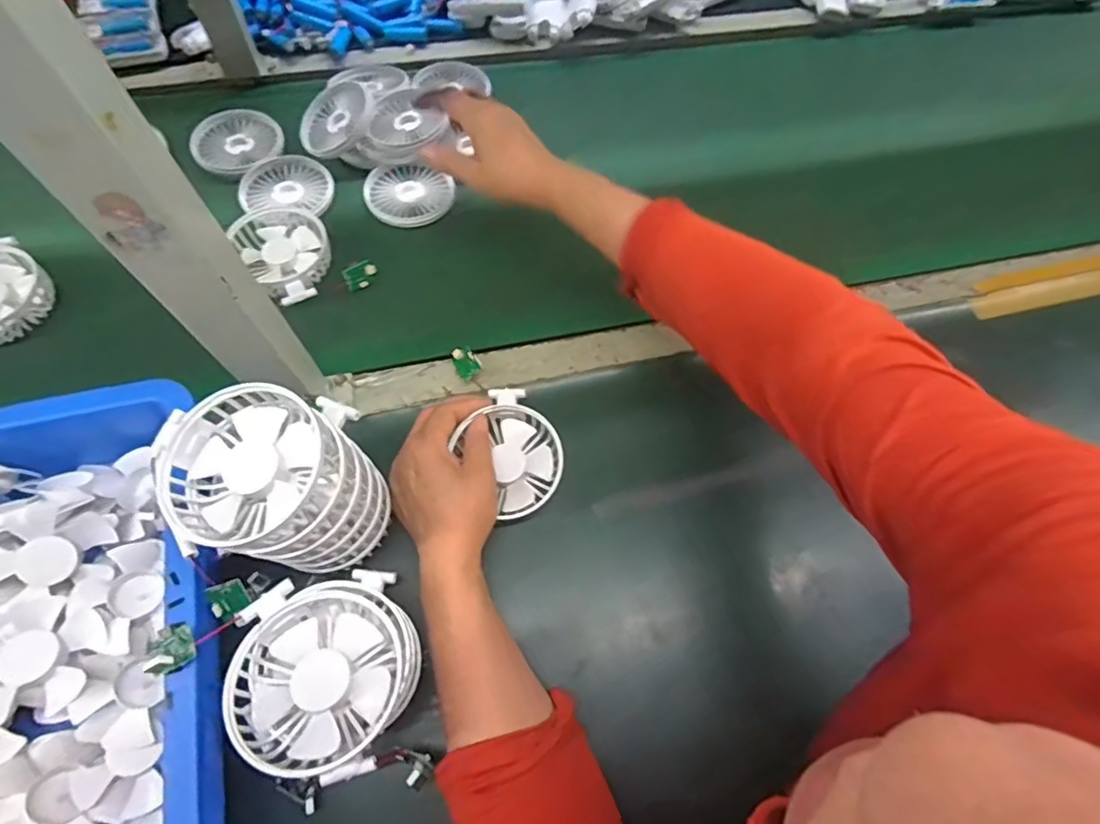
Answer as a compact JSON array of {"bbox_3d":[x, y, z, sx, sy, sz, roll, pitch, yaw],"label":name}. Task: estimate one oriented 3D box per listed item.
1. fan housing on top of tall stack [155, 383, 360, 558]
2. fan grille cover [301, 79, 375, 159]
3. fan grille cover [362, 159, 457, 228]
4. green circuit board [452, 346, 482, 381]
[{"bbox_3d":[-0.166,0.031,0.317,0.093,0.030,0.089,-1,64,-4],"label":"fan housing on top of tall stack"},{"bbox_3d":[-0.224,-0.310,0.594,0.084,0.011,0.078,-25,79,14],"label":"fan grille cover"},{"bbox_3d":[-0.143,-0.226,0.576,0.085,0.013,0.075,-26,84,-11],"label":"fan grille cover"},{"bbox_3d":[-0.073,-0.044,0.495,0.022,0.007,0.030,-30,77,11],"label":"green circuit board"}]

